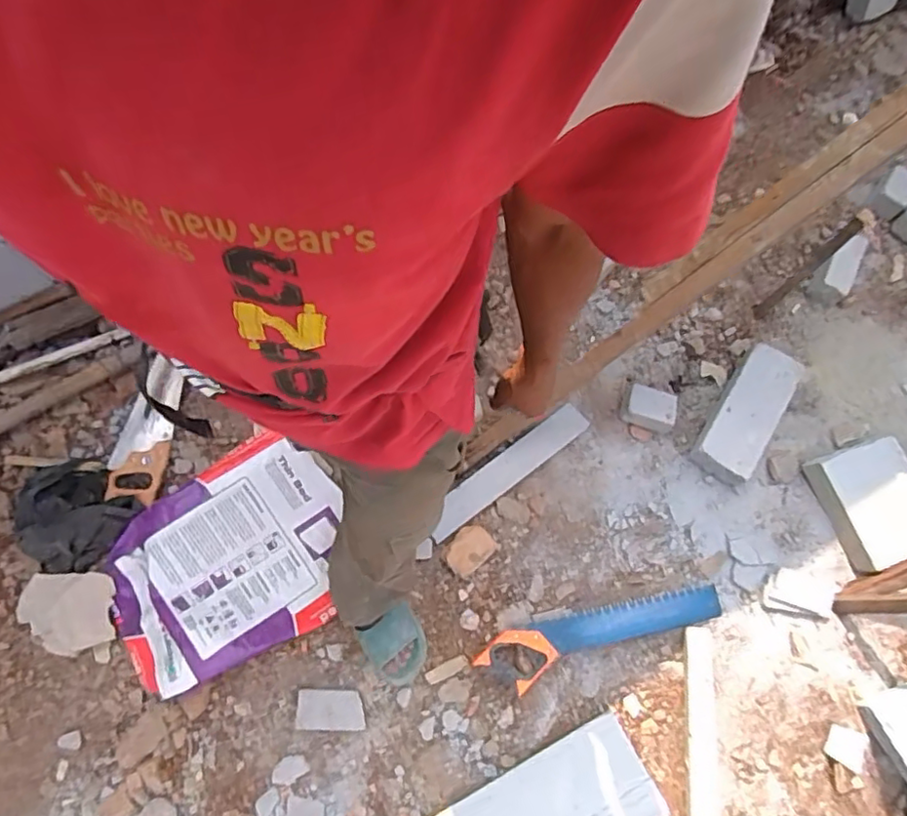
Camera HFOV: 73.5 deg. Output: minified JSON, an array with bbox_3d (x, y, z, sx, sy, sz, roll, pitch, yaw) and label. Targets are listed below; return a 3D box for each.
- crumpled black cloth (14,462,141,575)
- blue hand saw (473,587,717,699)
[{"bbox_3d":[-0.842,0.234,1.321,0.243,0.090,0.224,37,75,9],"label":"crumpled black cloth"},{"bbox_3d":[0.324,0.486,1.320,0.548,0.052,0.112,-14,74,-6],"label":"blue hand saw"}]

